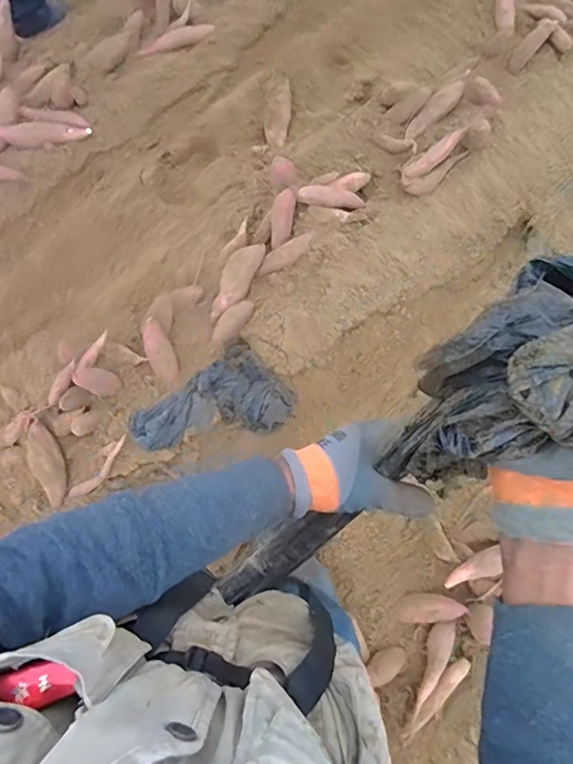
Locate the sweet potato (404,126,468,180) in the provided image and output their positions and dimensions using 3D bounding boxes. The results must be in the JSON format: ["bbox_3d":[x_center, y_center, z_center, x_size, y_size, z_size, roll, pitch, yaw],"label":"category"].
[{"bbox_3d":[0.459,-0.701,1.568,0.218,0.046,0.052,-38,78,6],"label":"sweet potato"}]

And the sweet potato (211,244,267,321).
[{"bbox_3d":[-0.160,-0.309,1.567,0.097,0.068,0.272,31,91,8],"label":"sweet potato"}]

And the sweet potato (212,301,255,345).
[{"bbox_3d":[-0.166,-0.184,1.563,0.064,0.051,0.166,41,79,8],"label":"sweet potato"}]

